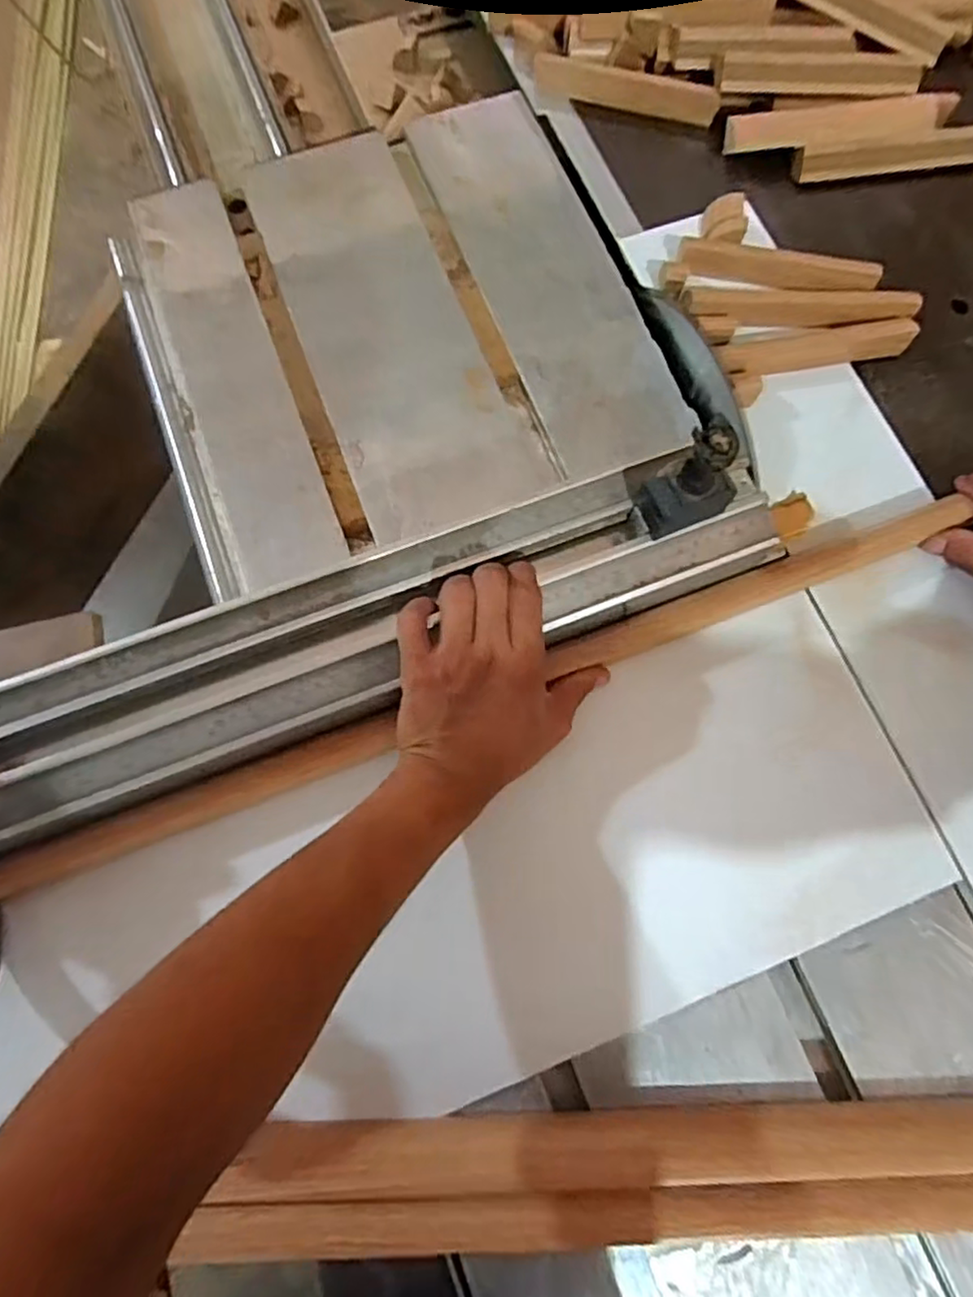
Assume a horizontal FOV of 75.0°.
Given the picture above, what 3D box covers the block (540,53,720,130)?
[{"bbox_3d":[0.122,-0.492,0.557,0.162,0.021,0.030,18,76,4],"label":"block"}]

